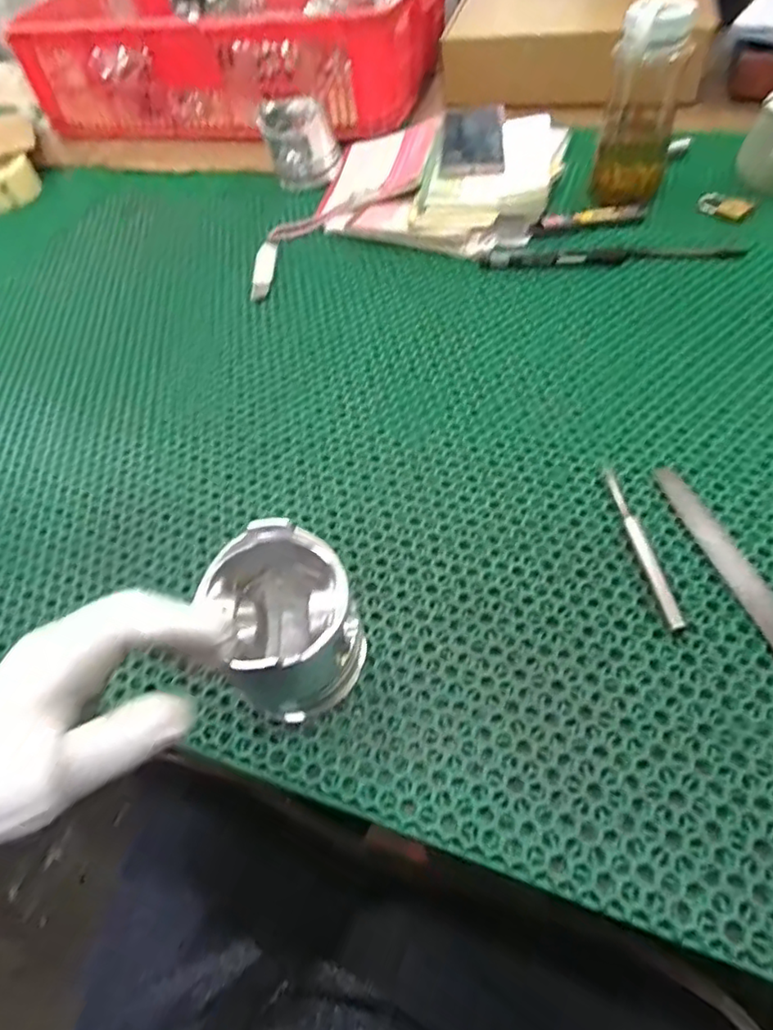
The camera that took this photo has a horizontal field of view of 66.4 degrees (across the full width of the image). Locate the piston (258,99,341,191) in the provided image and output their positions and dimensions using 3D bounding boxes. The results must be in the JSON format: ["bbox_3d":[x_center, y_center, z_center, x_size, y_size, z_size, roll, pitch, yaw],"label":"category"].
[{"bbox_3d":[-0.114,-0.499,0.789,0.093,0.072,0.087,-11,54,-3],"label":"piston"}]

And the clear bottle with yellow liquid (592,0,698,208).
[{"bbox_3d":[0.269,-0.426,0.621,0.070,0.182,0.068,13,56,15],"label":"clear bottle with yellow liquid"}]

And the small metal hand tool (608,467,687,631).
[{"bbox_3d":[0.177,0.018,0.412,0.013,0.010,0.135,-8,54,0],"label":"small metal hand tool"}]

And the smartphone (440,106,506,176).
[{"bbox_3d":[0.106,-0.460,0.722,0.073,0.010,0.174,2,52,8],"label":"smartphone"}]

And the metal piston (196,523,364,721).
[{"bbox_3d":[-0.060,0.066,0.361,0.080,0.088,0.088,-3,54,4],"label":"metal piston"}]

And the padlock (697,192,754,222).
[{"bbox_3d":[0.371,-0.341,0.651,0.021,0.016,0.059,-32,57,-17],"label":"padlock"}]

